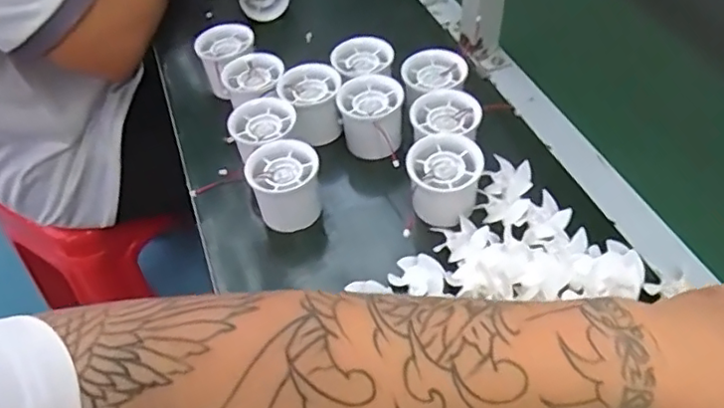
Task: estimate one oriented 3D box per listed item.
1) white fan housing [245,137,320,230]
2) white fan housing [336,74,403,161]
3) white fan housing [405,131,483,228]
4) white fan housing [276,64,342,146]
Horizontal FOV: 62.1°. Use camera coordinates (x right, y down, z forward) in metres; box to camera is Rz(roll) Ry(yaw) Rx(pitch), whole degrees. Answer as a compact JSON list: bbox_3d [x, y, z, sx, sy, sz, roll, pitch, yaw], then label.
[{"bbox_3d":[-0.061,-0.010,0.487,0.056,0.053,0.062,-4,49,2],"label":"white fan housing"},{"bbox_3d":[0.008,-0.074,0.532,0.055,0.058,0.053,0,49,5],"label":"white fan housing"},{"bbox_3d":[0.063,-0.020,0.467,0.054,0.041,0.058,1,49,6],"label":"white fan housing"},{"bbox_3d":[-0.045,-0.084,0.542,0.056,0.058,0.055,-9,49,-3],"label":"white fan housing"}]

